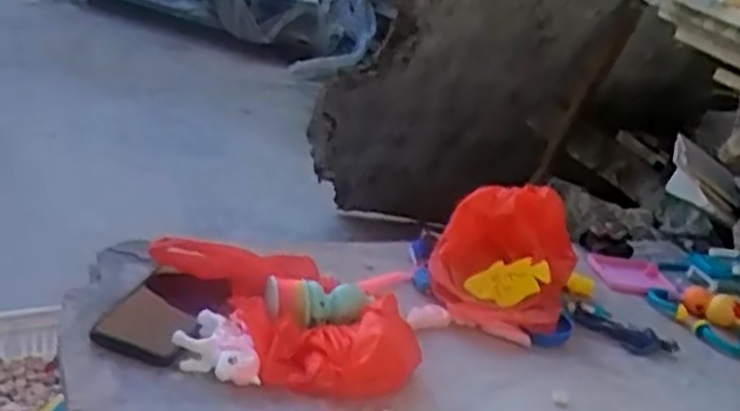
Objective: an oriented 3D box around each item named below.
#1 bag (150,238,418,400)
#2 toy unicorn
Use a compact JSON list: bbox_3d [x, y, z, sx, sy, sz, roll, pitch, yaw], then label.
[{"bbox_3d":[-0.090,0.107,0.776,0.287,0.069,0.152,29,27,34],"label":"bag"},{"bbox_3d":[-0.143,0.132,0.702,0.073,0.035,0.085,4,24,-19],"label":"toy unicorn"}]

